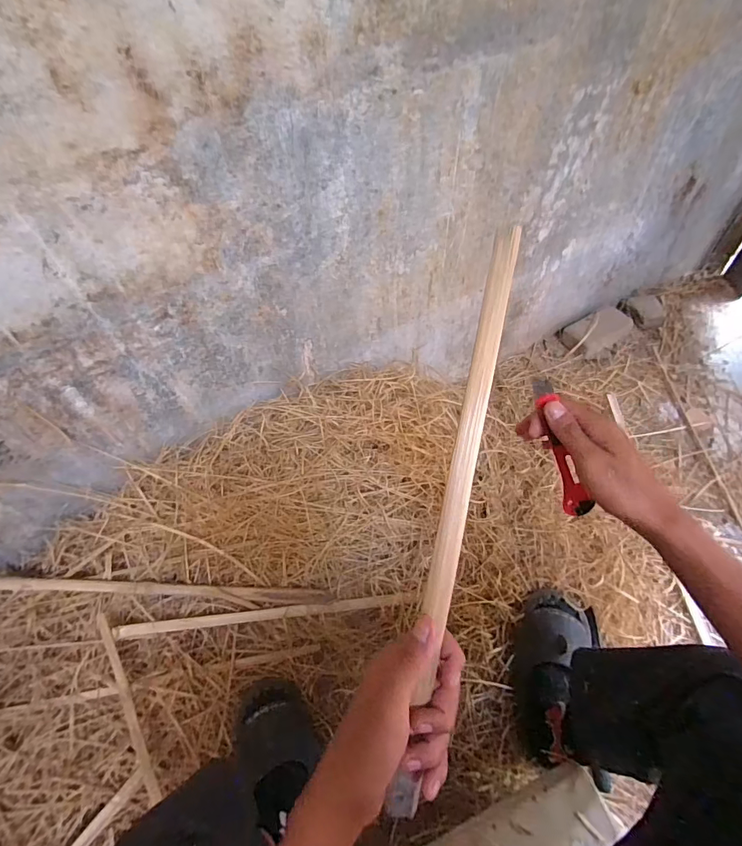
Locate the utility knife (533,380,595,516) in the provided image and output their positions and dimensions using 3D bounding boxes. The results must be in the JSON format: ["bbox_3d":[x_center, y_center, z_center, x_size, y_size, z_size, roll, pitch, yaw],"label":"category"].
[{"bbox_3d":[0.192,0.029,0.417,0.022,0.158,0.020,-32,21,-17],"label":"utility knife"}]

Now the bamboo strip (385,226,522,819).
[{"bbox_3d":[0.064,0.066,0.317,0.020,0.012,0.438,11,87,12],"label":"bamboo strip"}]

